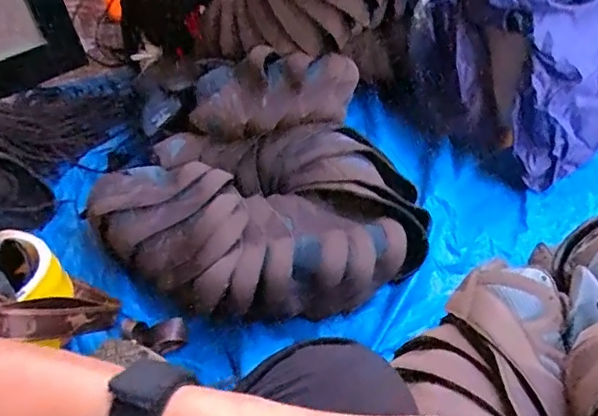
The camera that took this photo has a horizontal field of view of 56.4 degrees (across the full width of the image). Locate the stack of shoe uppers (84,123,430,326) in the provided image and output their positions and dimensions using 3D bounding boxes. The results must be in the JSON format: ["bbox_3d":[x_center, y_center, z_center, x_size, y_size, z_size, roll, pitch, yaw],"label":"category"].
[{"bbox_3d":[-0.053,0.027,0.828,0.463,0.130,0.278,-17,47,-8],"label":"stack of shoe uppers"}]

